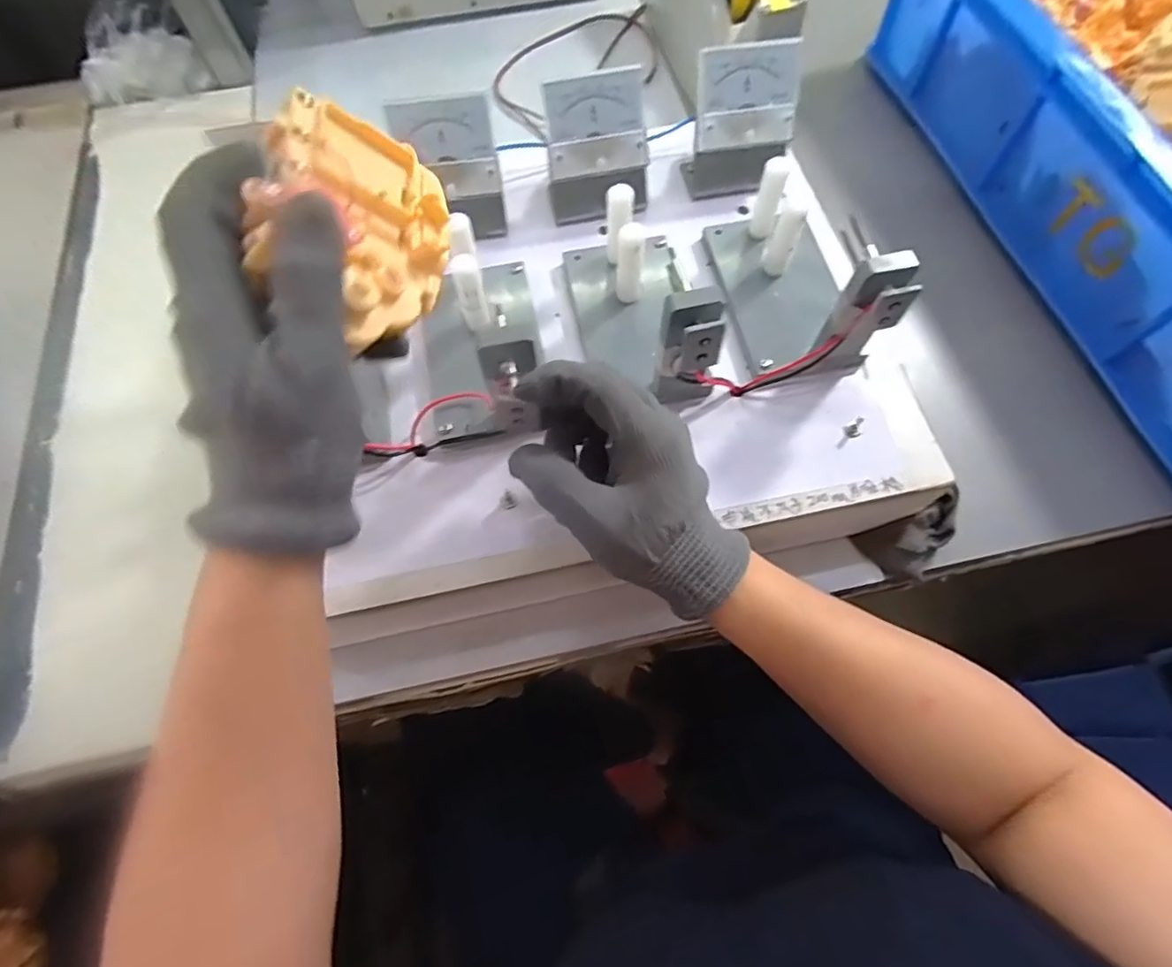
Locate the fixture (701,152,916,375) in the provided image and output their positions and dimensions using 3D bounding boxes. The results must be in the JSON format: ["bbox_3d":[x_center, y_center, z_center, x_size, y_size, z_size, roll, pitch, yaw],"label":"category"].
[{"bbox_3d":[0.118,-0.126,0.336,0.077,0.080,0.131,-15,67,-4],"label":"fixture"}]

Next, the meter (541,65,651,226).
[{"bbox_3d":[0.007,-0.214,0.381,0.064,0.073,0.043,-7,67,-1],"label":"meter"}]

